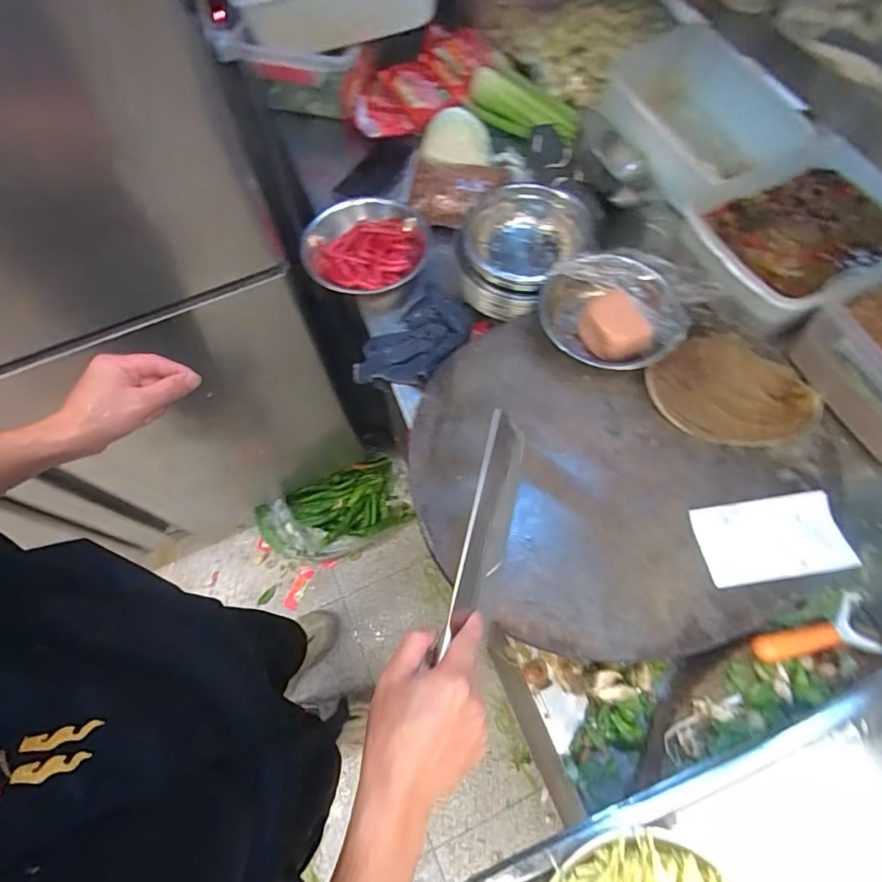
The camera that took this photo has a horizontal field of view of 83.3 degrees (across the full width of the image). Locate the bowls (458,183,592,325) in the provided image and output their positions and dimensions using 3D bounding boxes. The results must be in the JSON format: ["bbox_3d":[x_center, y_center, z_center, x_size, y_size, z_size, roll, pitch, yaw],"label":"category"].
[{"bbox_3d":[0.109,-0.257,0.676,0.163,0.079,0.177,6,67,4],"label":"bowls"}]

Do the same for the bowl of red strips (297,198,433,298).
[{"bbox_3d":[-0.113,-0.294,0.758,0.193,0.057,0.169,-22,68,-8],"label":"bowl of red strips"}]

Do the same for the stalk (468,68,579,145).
[{"bbox_3d":[0.142,-0.593,0.879,0.093,0.061,0.238,-40,72,-15],"label":"stalk"}]

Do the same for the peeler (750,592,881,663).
[{"bbox_3d":[0.371,0.185,0.494,0.137,0.028,0.060,-2,66,0],"label":"peeler"}]

